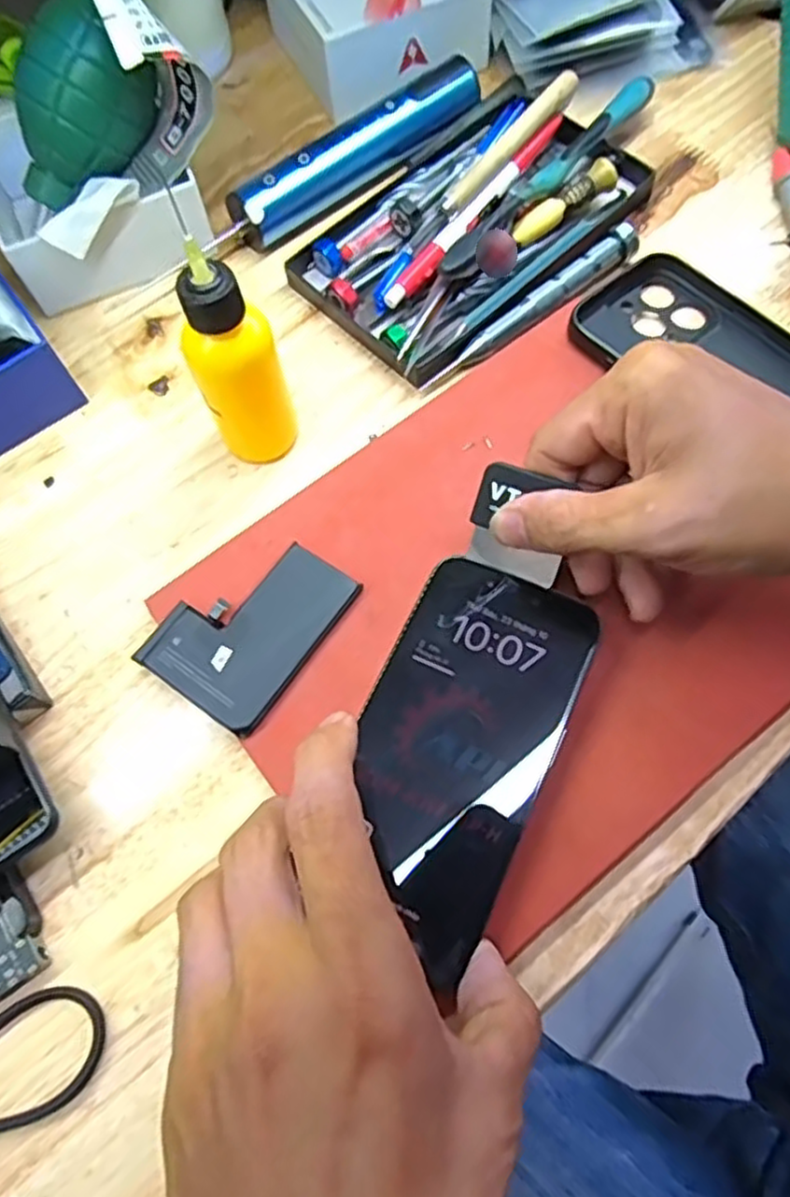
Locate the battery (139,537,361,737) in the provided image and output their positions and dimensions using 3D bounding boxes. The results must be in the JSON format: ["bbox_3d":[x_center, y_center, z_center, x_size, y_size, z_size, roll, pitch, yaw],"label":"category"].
[{"bbox_3d":[-0.059,0.009,0.292,0.058,0.004,0.076,32,72,15],"label":"battery"}]

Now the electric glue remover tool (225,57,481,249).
[{"bbox_3d":[-0.019,-0.235,0.385,0.150,0.030,0.026,-34,70,-11],"label":"electric glue remover tool"}]

